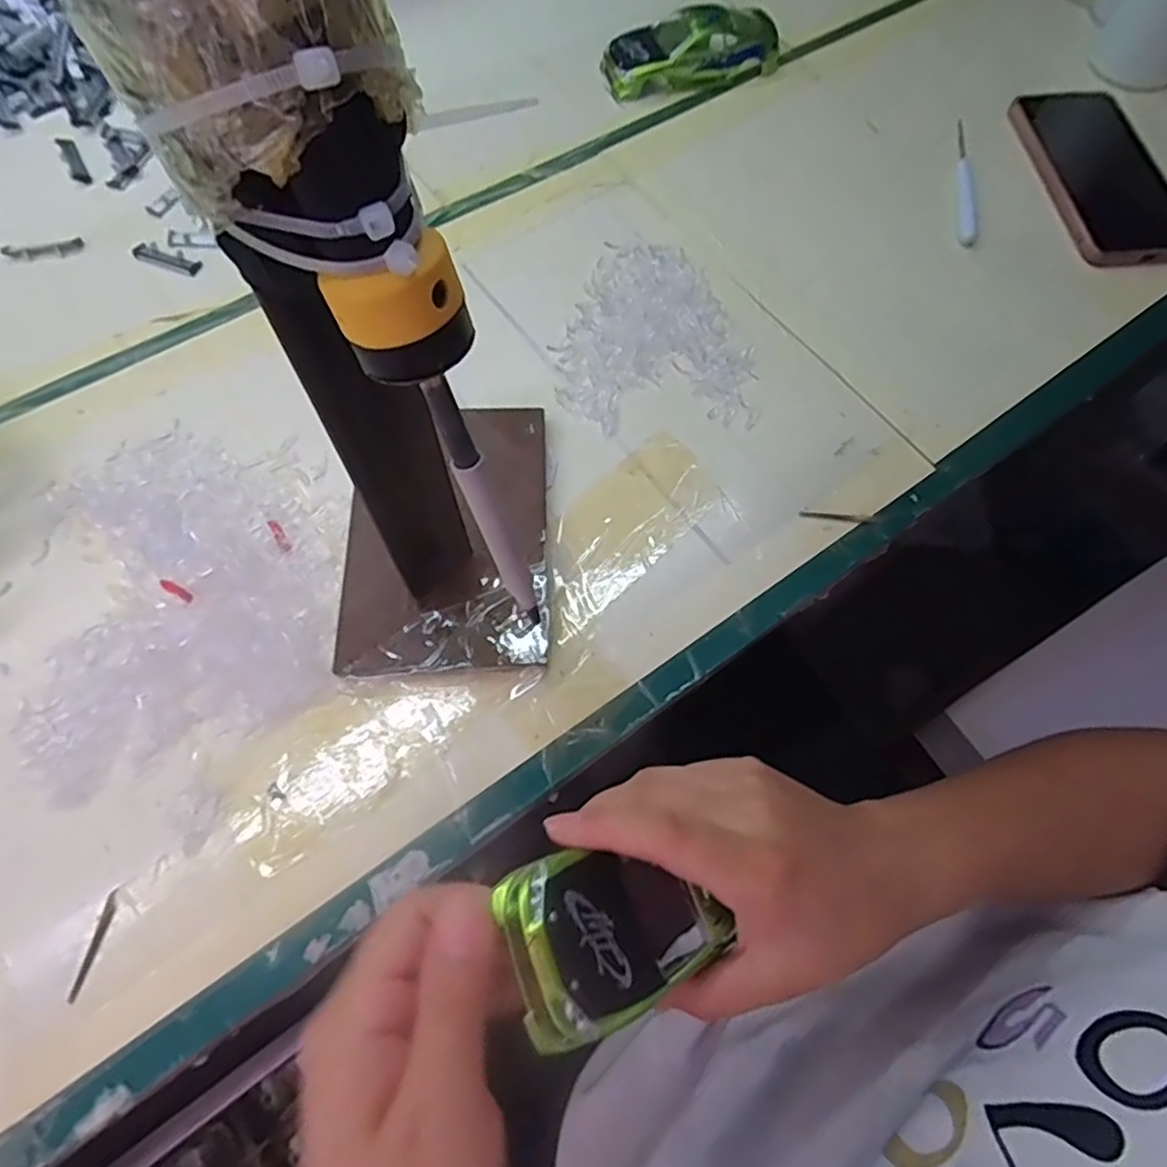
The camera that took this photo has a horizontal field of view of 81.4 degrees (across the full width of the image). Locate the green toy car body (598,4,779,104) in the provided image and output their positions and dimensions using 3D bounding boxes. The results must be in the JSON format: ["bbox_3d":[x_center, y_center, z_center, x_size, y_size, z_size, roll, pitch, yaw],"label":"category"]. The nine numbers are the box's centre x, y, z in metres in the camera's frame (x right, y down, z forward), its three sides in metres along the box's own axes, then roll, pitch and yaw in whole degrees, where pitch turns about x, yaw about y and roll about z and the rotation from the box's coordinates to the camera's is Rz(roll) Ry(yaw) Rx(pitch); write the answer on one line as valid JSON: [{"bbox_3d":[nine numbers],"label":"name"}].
[{"bbox_3d":[0.079,-0.400,0.504,0.127,0.034,0.054,-12,68,-7],"label":"green toy car body"}]

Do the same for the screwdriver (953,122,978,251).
[{"bbox_3d":[0.266,-0.284,0.475,0.016,0.010,0.122,11,67,3],"label":"screwdriver"}]

